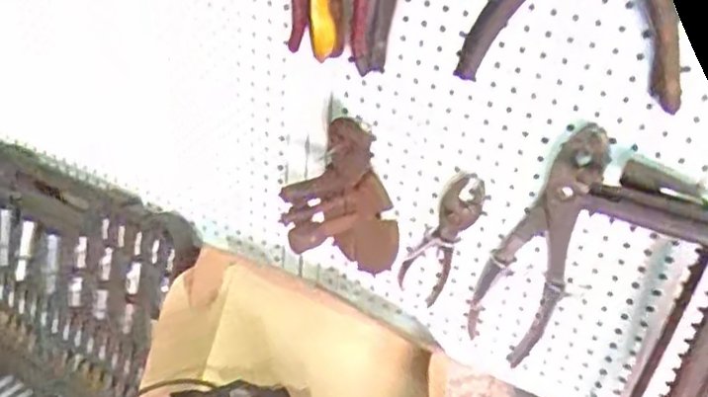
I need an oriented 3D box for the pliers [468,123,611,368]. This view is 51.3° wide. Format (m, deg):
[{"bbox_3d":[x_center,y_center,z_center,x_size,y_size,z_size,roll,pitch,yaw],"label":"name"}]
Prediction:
[{"bbox_3d":[0.144,0.042,0.603,0.070,0.228,0.021,18,35,20],"label":"pliers"}]

